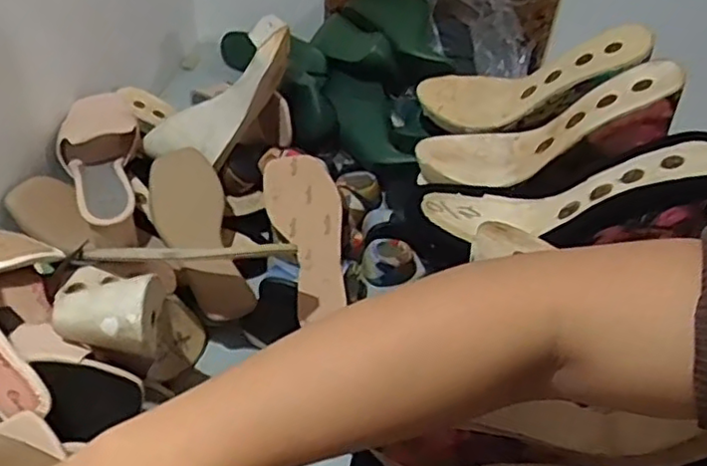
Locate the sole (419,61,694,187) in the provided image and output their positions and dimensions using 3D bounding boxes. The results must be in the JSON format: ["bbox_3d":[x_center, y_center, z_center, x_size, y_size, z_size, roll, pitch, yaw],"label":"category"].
[{"bbox_3d":[0.166,-0.096,0.600,0.232,0.048,0.075,-21,31,35],"label":"sole"}]

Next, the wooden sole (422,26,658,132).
[{"bbox_3d":[0.173,-0.156,0.680,0.230,0.060,0.070,-14,32,36],"label":"wooden sole"}]

